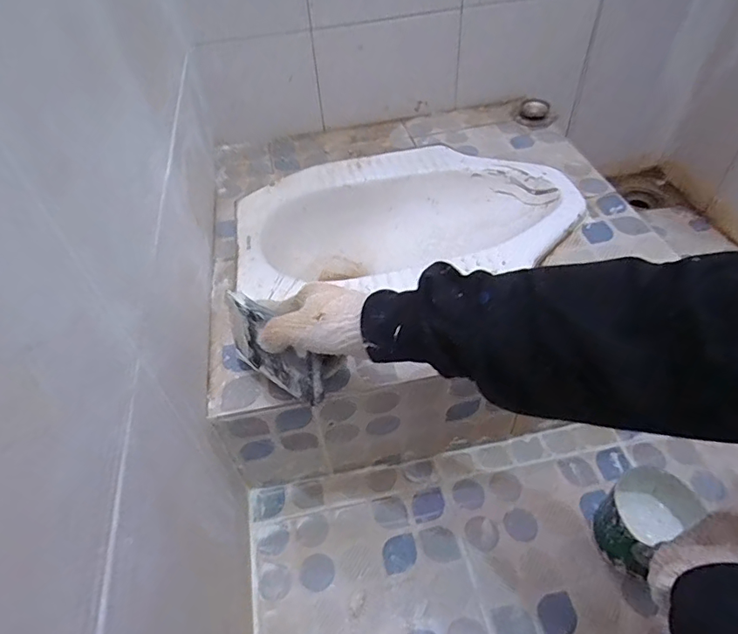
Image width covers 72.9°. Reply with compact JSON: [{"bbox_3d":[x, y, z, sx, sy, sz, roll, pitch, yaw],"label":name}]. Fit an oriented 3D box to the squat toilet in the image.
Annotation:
[{"bbox_3d":[0.057,-0.111,0.764,0.492,0.148,0.353,-10,49,-4],"label":"squat toilet"}]

